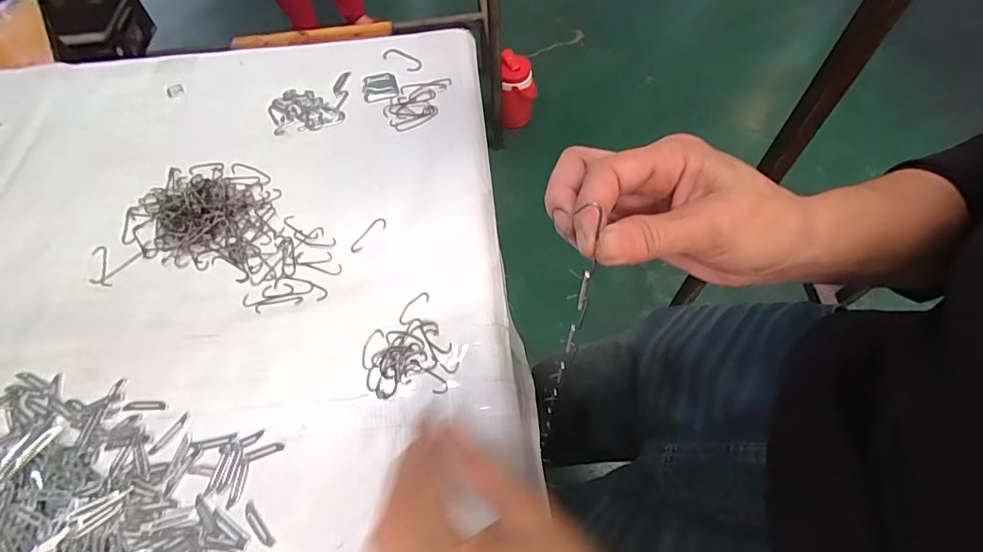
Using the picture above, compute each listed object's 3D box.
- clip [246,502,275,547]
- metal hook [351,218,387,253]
[{"bbox_3d":[-0.152,0.162,0.306,0.008,0.004,0.033,-39,67,-21],"label":"clip"},{"bbox_3d":[-0.110,-0.037,0.423,0.012,0.004,0.042,30,63,16],"label":"metal hook"}]

